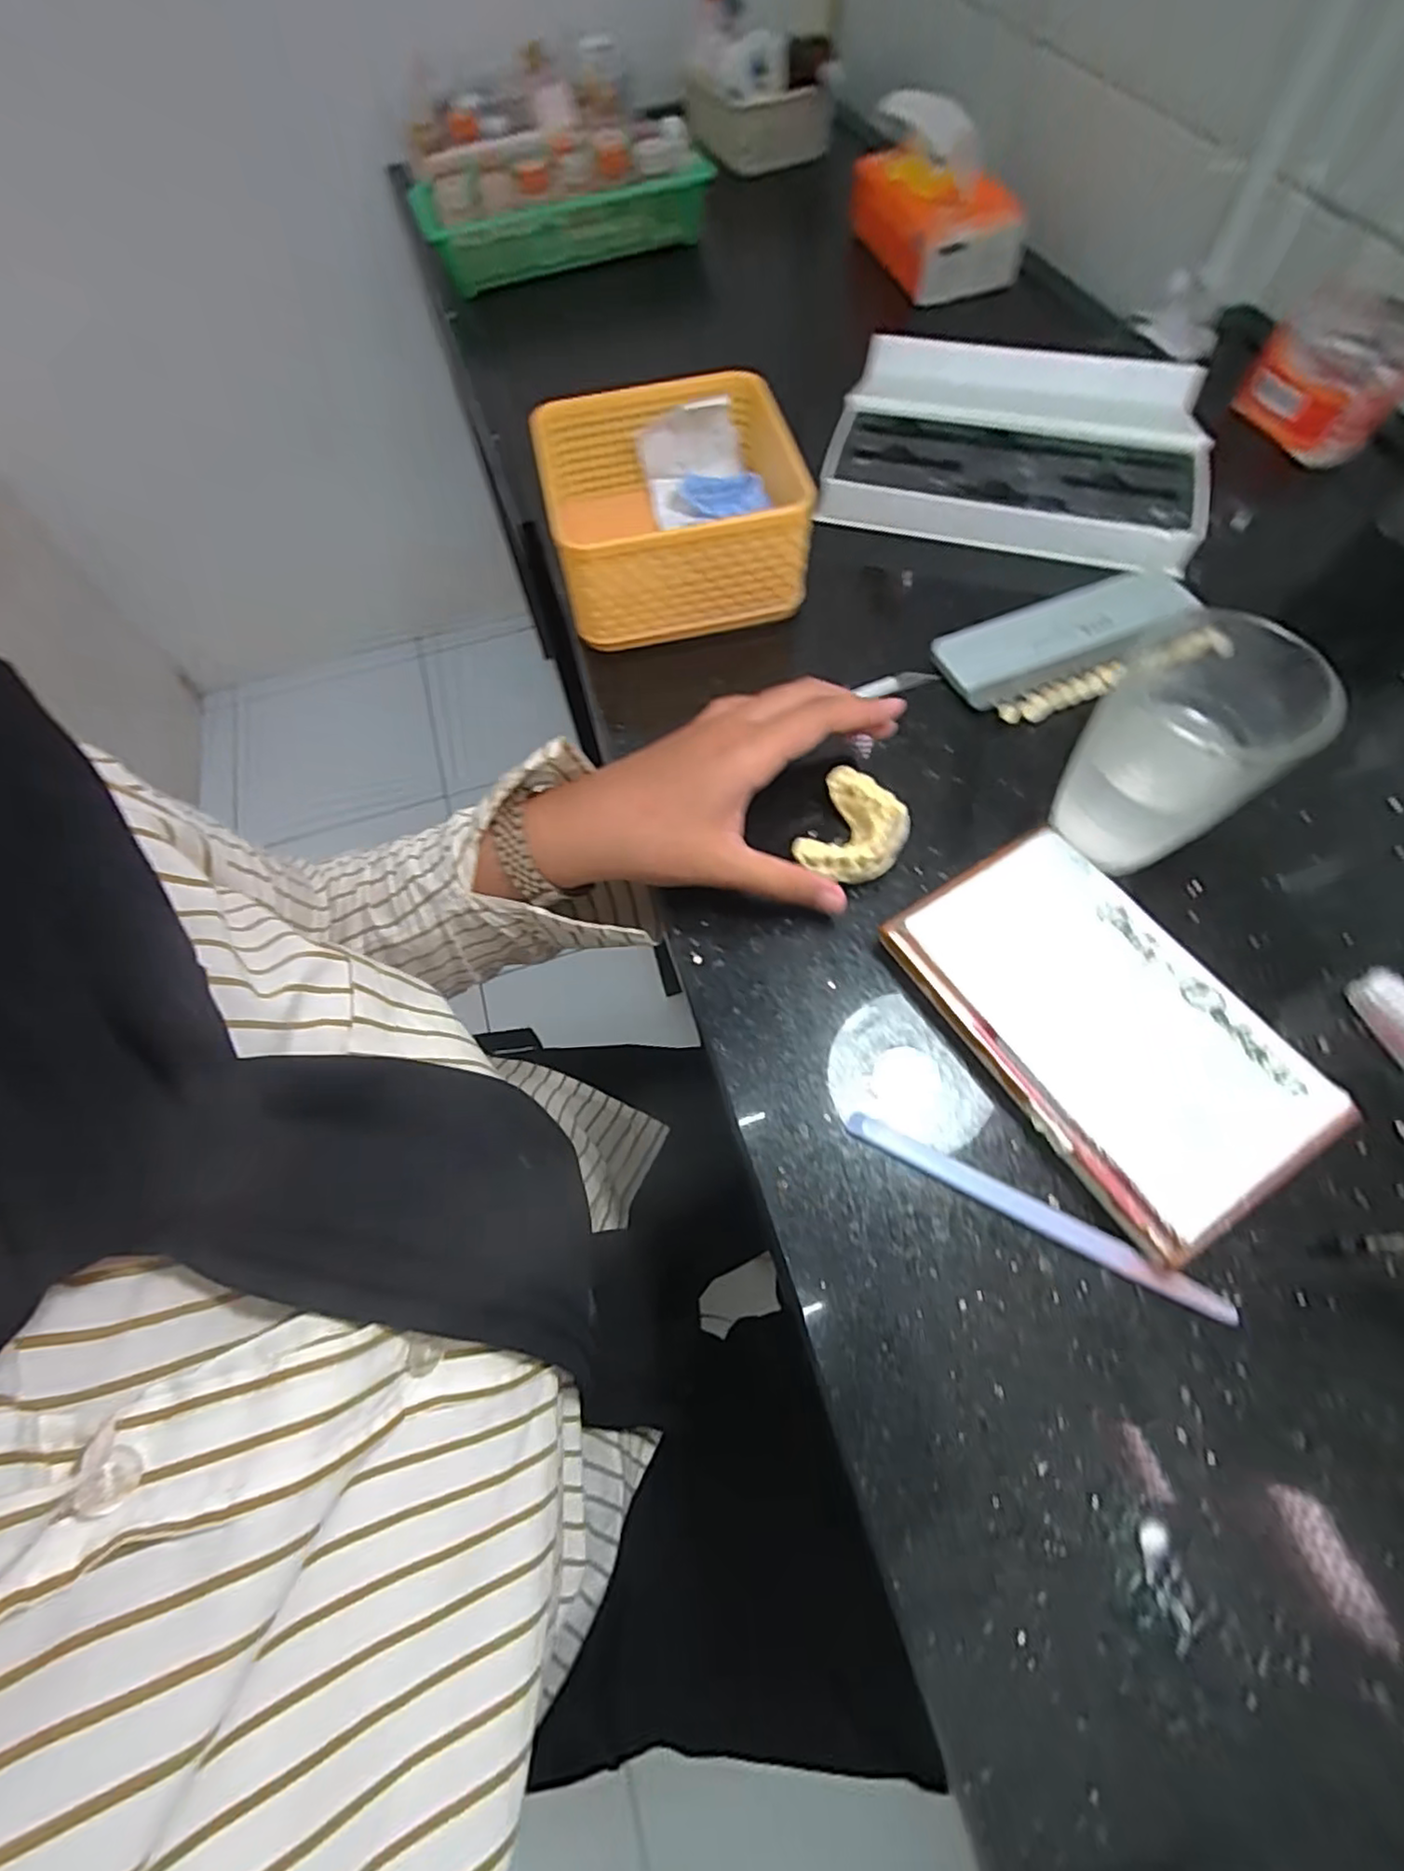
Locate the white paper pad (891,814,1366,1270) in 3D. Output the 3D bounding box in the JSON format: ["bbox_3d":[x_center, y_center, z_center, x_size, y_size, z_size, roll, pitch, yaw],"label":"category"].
[{"bbox_3d":[0.154,0.033,0.265,0.089,0.020,0.150,-31,65,-13],"label":"white paper pad"}]

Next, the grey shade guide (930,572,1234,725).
[{"bbox_3d":[0.194,-0.155,0.353,0.130,0.017,0.074,-16,62,-6],"label":"grey shade guide"}]

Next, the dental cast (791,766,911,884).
[{"bbox_3d":[0.070,-0.048,0.307,0.043,0.022,0.052,24,65,14],"label":"dental cast"}]

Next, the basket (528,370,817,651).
[{"bbox_3d":[-0.016,-0.242,0.382,0.138,0.063,0.132,-10,65,-1],"label":"basket"}]

